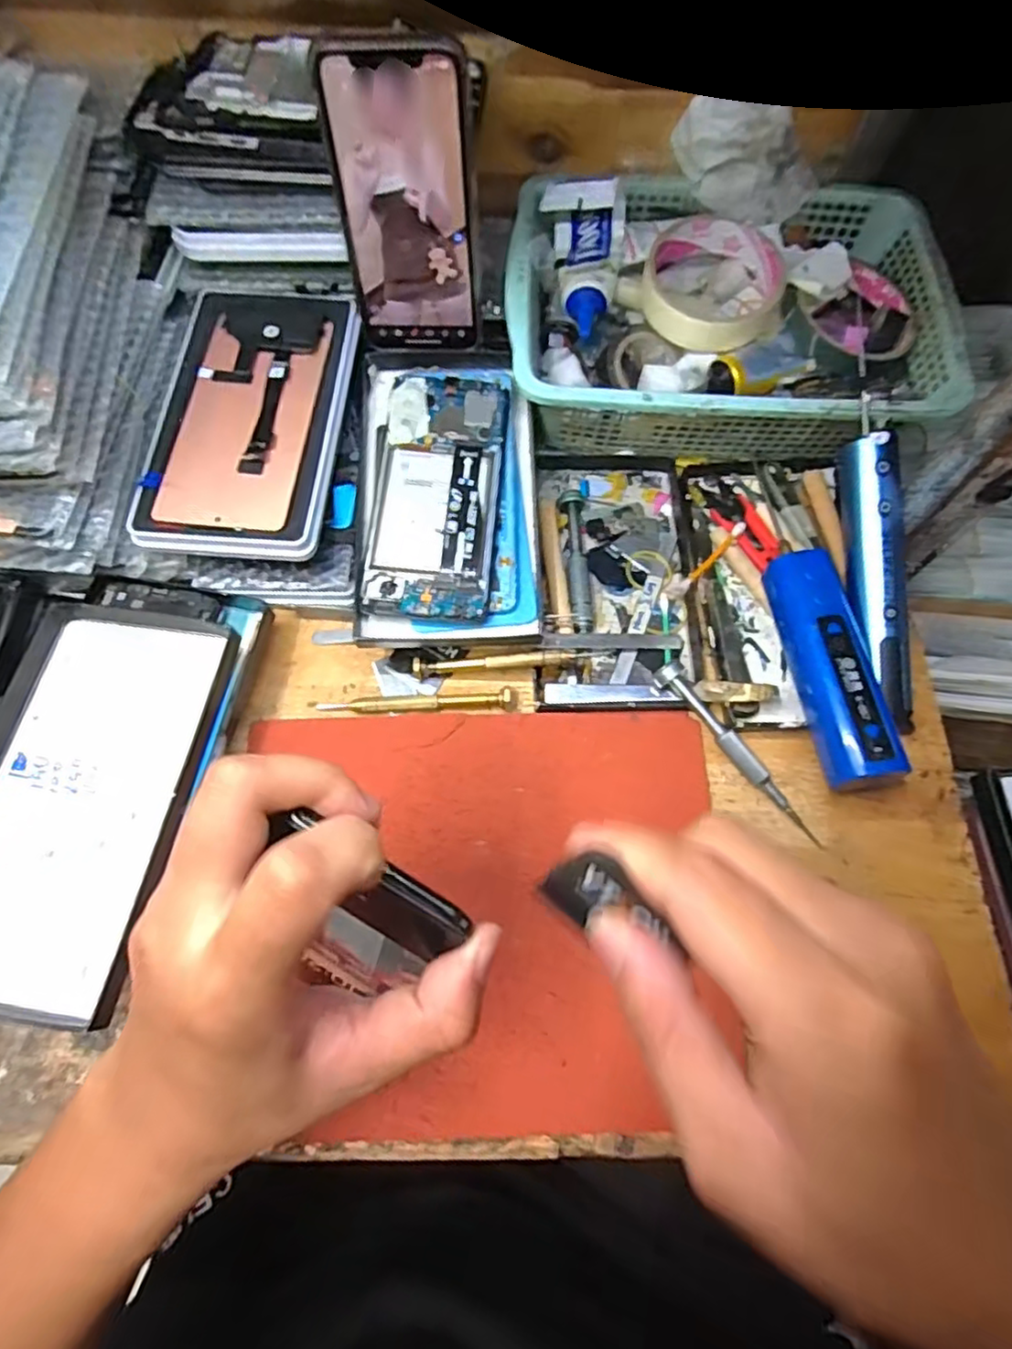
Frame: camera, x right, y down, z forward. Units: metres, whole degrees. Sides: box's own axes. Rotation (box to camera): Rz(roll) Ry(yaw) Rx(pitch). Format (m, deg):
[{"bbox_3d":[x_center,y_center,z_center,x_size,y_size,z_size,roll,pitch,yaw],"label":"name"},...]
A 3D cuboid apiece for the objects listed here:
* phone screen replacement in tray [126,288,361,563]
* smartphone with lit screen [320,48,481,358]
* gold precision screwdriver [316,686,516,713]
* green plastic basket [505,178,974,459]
[{"bbox_3d":[-0.149,-0.152,0.393,0.102,0.012,0.180,4,69,1],"label":"phone screen replacement in tray"},{"bbox_3d":[-0.054,-0.253,0.371,0.071,0.146,0.009,2,56,1],"label":"smartphone with lit screen"},{"bbox_3d":[-0.051,0.015,0.383,0.112,0.009,0.010,-1,69,-1],"label":"gold precision screwdriver"},{"bbox_3d":[0.139,-0.228,0.437,0.270,0.069,0.187,1,69,0],"label":"green plastic basket"}]

